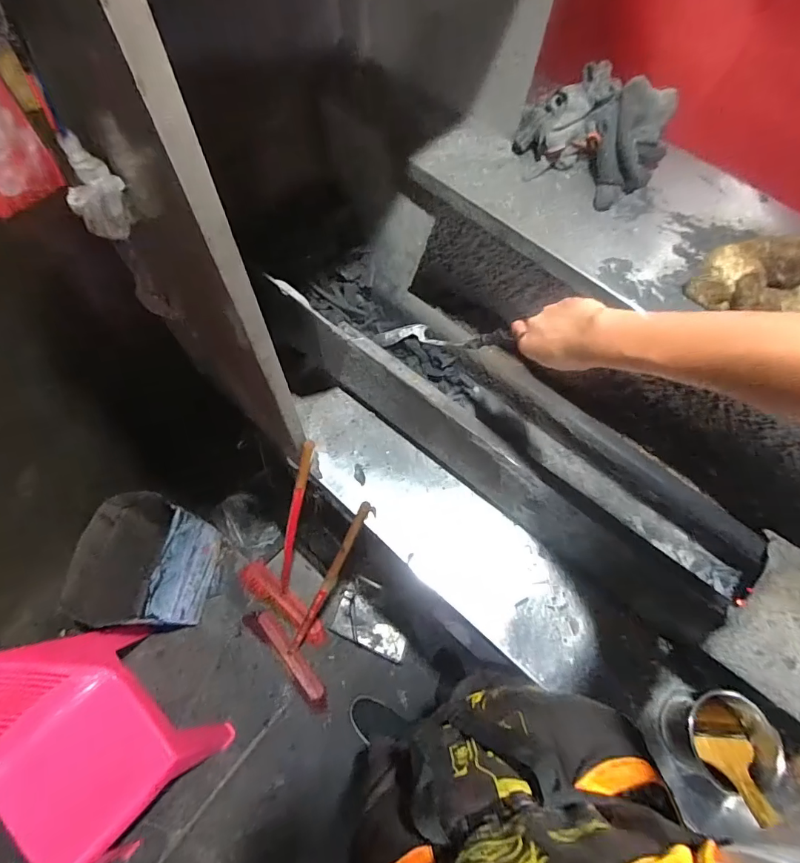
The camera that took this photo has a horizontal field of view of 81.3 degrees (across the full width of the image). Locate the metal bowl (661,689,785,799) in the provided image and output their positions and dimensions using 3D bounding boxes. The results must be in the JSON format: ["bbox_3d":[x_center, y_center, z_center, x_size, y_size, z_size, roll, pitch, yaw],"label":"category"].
[{"bbox_3d":[0.476,0.455,0.692,0.109,0.108,0.115,1,67,-2],"label":"metal bowl"}]

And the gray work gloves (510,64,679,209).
[{"bbox_3d":[0.293,-0.443,0.688,0.144,0.093,0.192,-41,74,-17],"label":"gray work gloves"}]

